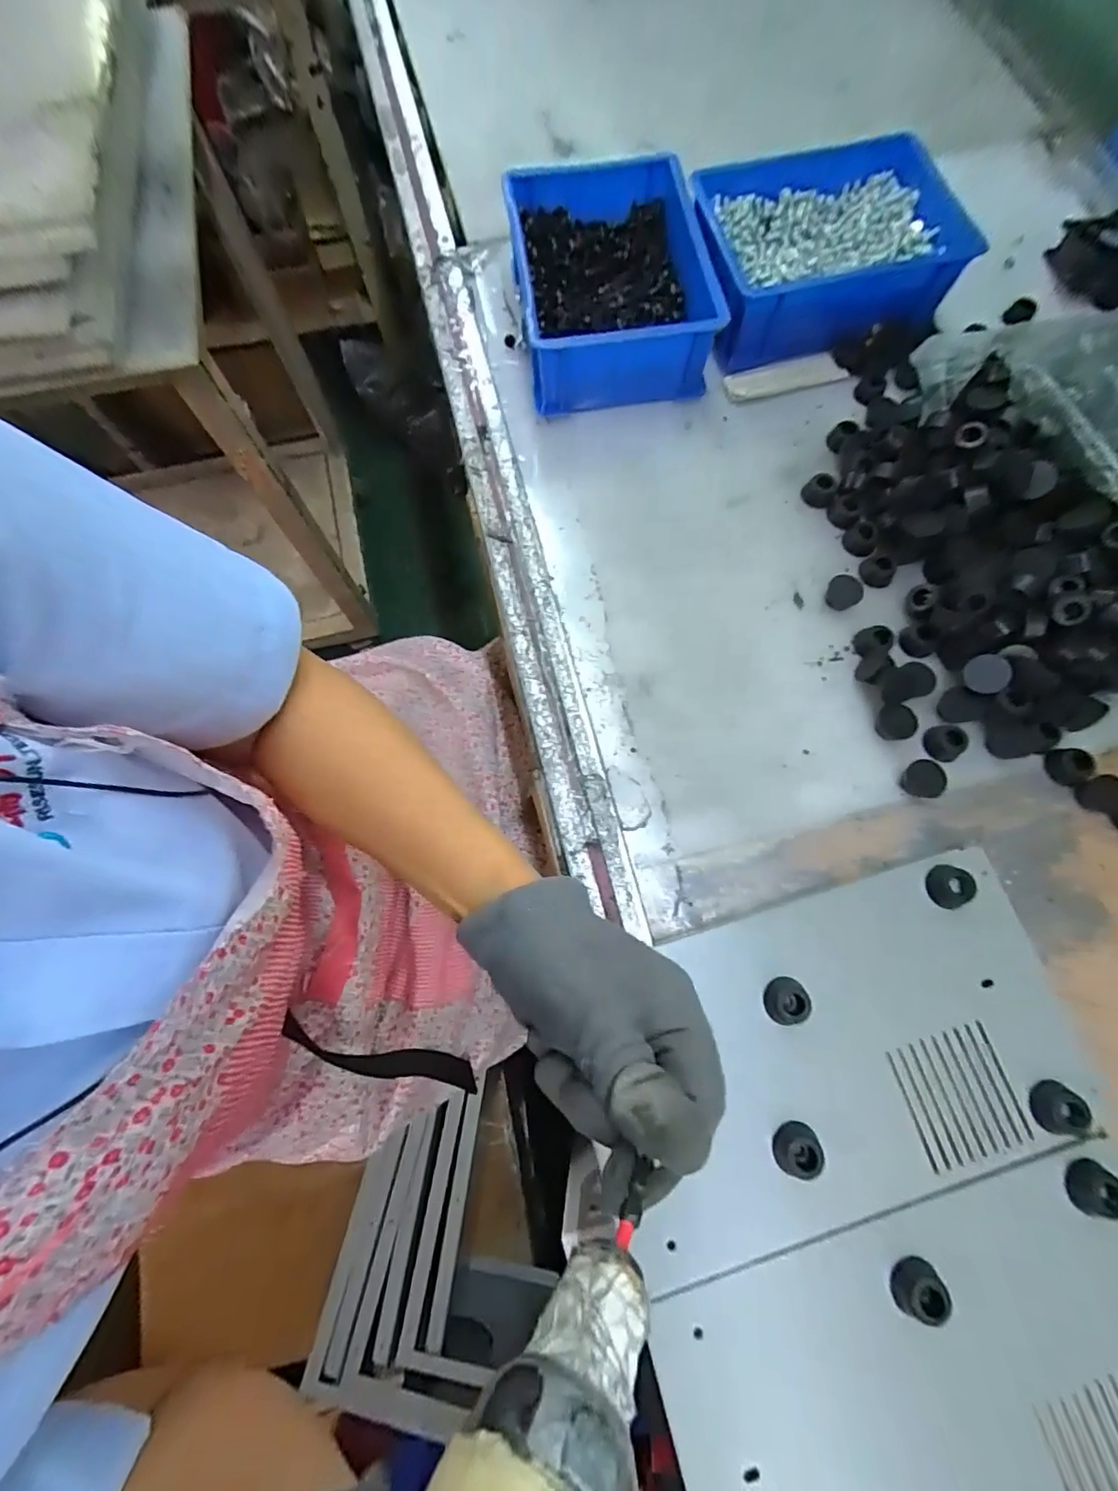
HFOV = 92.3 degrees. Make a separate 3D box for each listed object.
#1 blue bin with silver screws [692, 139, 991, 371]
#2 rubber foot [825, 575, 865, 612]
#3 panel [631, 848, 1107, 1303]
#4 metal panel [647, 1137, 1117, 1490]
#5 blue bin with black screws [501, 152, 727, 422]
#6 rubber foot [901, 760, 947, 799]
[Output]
[{"bbox_3d":[0.216,-0.411,0.450,0.214,0.071,0.150,-13,73,-2],"label":"blue bin with silver screws"},{"bbox_3d":[0.206,-0.110,0.387,0.023,0.017,0.018,37,78,12],"label":"rubber foot"},{"bbox_3d":[0.152,0.167,0.299,0.249,0.024,0.154,-16,73,-3],"label":"panel"},{"bbox_3d":[0.189,0.316,0.254,0.257,0.022,0.163,-16,73,-3],"label":"metal panel"},{"bbox_3d":[0.041,-0.383,0.445,0.150,0.070,0.204,-8,73,-1],"label":"blue bin with black screws"},{"bbox_3d":[0.235,0.022,0.345,0.024,0.009,0.024,24,108,29],"label":"rubber foot"}]

